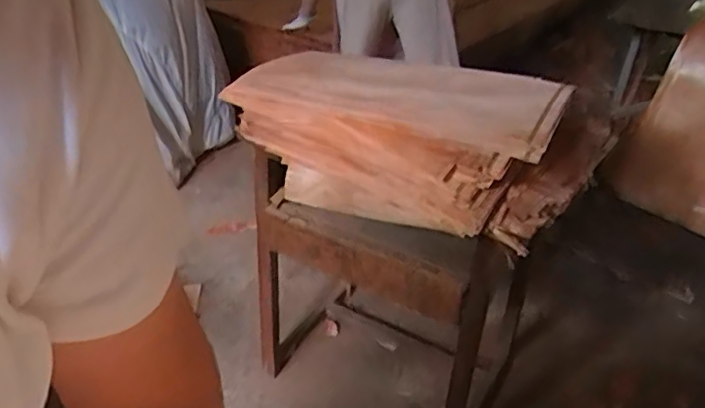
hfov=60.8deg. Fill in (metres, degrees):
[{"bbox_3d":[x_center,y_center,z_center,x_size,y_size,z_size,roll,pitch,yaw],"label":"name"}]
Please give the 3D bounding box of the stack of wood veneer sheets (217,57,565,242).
[{"bbox_3d":[0.076,-0.187,1.253,0.652,0.211,0.442,22,35,21],"label":"stack of wood veneer sheets"}]

